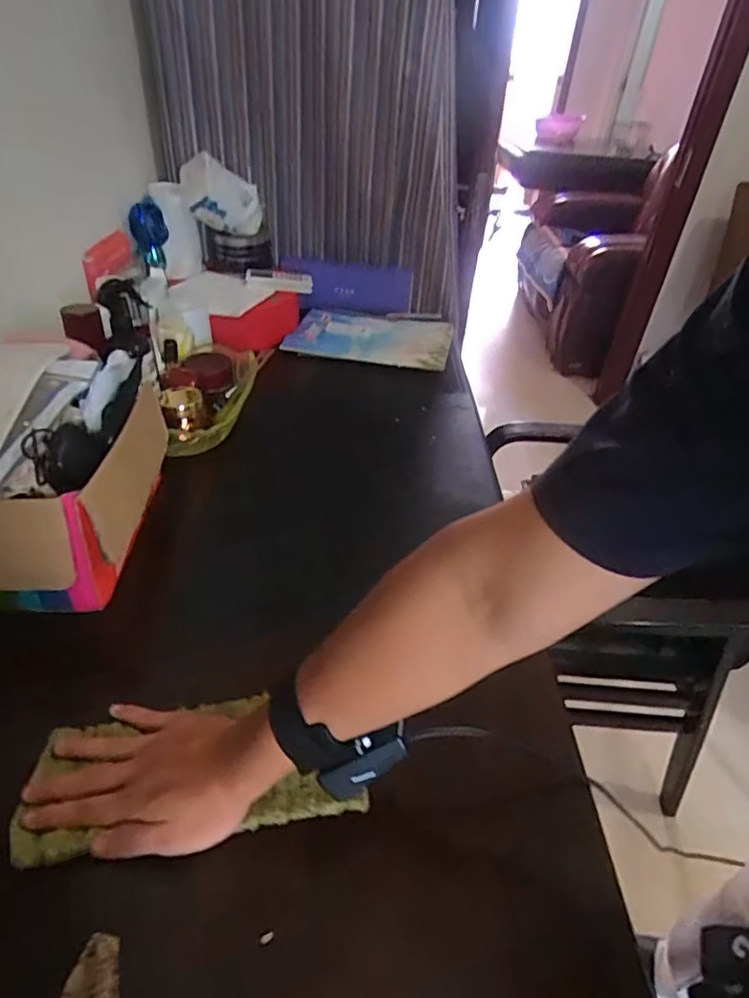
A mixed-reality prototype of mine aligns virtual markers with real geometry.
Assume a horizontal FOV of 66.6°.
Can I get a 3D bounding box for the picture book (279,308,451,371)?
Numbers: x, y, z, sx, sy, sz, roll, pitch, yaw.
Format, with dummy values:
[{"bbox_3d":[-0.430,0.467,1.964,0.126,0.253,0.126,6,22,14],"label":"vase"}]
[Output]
[{"bbox_3d":[-0.003,-0.316,1.102,0.294,0.024,0.220,9,38,3],"label":"picture book"}]

